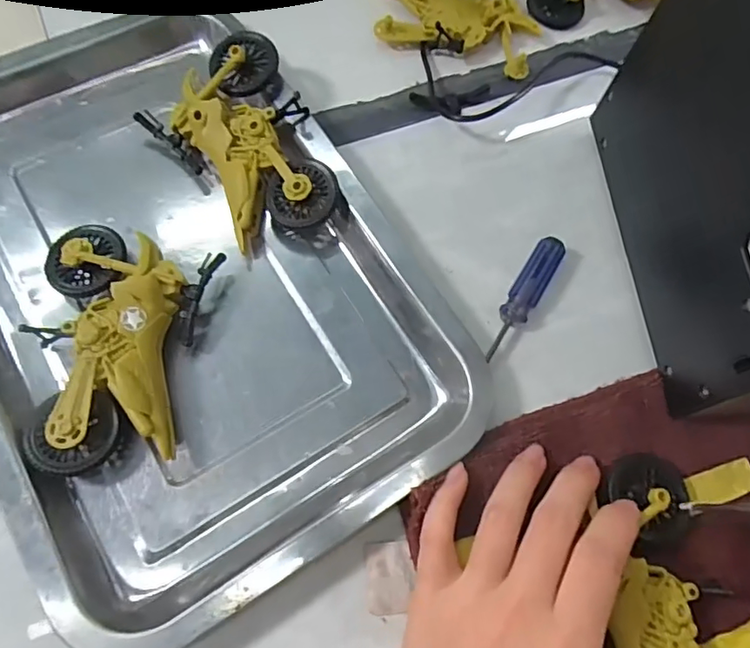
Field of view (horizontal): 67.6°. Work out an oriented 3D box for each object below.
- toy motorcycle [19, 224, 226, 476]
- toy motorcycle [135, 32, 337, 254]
[{"bbox_3d":[-0.117,0.006,0.259,0.081,0.023,0.112,-9,71,-8],"label":"toy motorcycle"},{"bbox_3d":[-0.063,-0.095,0.299,0.075,0.032,0.109,-36,77,-16],"label":"toy motorcycle"}]

